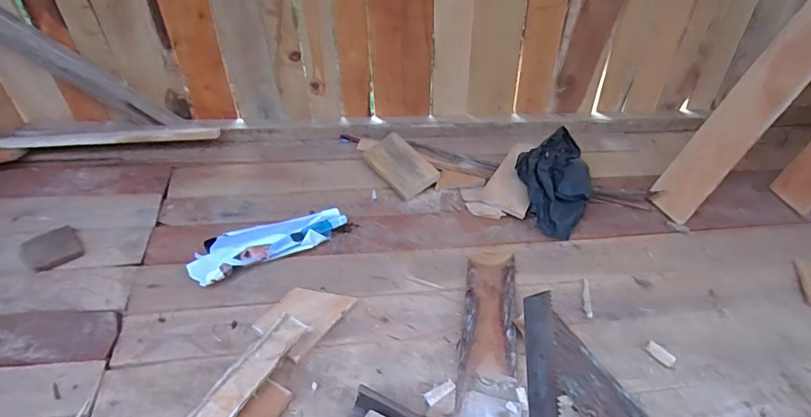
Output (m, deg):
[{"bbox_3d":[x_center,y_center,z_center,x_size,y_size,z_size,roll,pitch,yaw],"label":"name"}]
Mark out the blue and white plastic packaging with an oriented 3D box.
[{"bbox_3d":[-0.232,0.058,0.829,0.264,0.049,0.077,-22,49,-26],"label":"blue and white plastic packaging"}]

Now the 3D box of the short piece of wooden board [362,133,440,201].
[{"bbox_3d":[-0.011,-0.089,0.999,0.091,0.015,0.150,-42,67,-7],"label":"short piece of wooden board"}]

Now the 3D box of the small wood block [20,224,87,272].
[{"bbox_3d":[-0.593,0.068,0.811,0.081,0.013,0.078,-33,54,-33],"label":"small wood block"}]

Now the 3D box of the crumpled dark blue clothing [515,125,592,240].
[{"bbox_3d":[0.294,-0.057,0.974,0.138,0.079,0.251,12,43,8],"label":"crumpled dark blue clothing"}]

